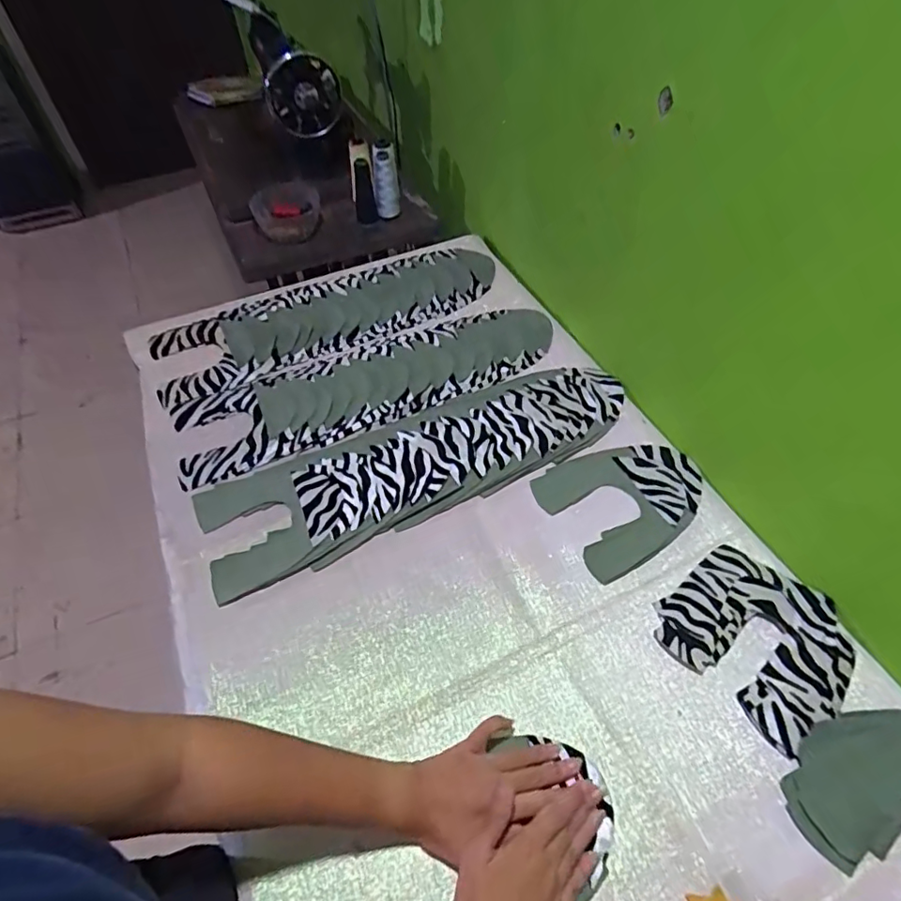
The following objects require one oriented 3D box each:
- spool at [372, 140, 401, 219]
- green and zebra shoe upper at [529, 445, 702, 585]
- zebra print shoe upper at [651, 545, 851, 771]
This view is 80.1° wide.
[{"bbox_3d":[-0.120,-0.505,1.002,0.050,0.133,0.053,-6,29,-5],"label":"spool"},{"bbox_3d":[0.211,0.054,0.644,0.191,0.008,0.148,-25,57,-18],"label":"green and zebra shoe upper"},{"bbox_3d":[0.305,0.184,0.534,0.151,0.023,0.159,-35,61,-23],"label":"zebra print shoe upper"}]

